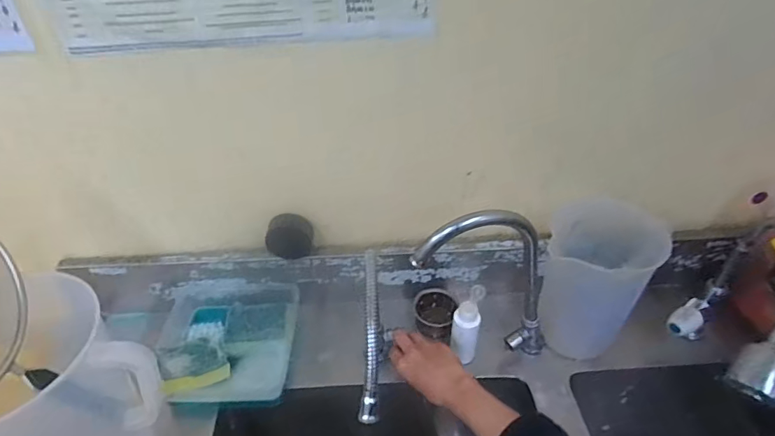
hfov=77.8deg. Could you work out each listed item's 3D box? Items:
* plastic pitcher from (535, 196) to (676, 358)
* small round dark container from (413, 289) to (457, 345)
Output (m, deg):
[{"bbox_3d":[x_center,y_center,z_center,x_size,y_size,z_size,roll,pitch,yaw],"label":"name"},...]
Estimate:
[{"bbox_3d":[0.309,0.089,0.722,0.146,0.201,0.146,16,42,20],"label":"plastic pitcher"},{"bbox_3d":[0.078,0.161,0.786,0.074,0.055,0.076,-1,39,0],"label":"small round dark container"}]

